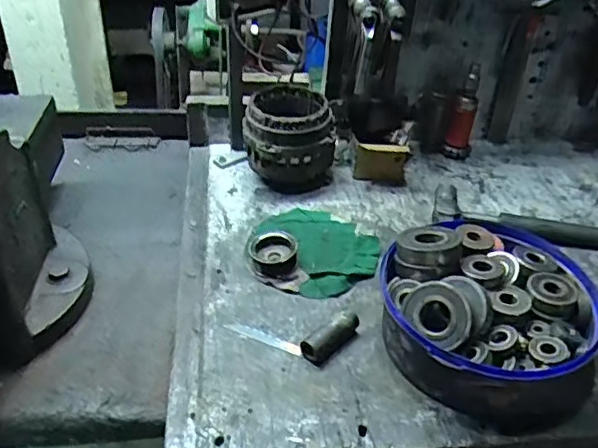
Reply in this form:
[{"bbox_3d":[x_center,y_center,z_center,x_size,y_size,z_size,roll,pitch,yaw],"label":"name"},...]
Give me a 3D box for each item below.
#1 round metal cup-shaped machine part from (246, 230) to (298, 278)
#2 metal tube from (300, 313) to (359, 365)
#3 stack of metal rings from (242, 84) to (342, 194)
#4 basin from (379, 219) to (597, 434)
[{"bbox_3d":[-0.034,0.040,0.732,0.063,0.038,0.055,2,37,-3],"label":"round metal cup-shaped machine part"},{"bbox_3d":[0.035,0.123,0.641,0.027,0.029,0.068,33,45,32],"label":"metal tube"},{"bbox_3d":[-0.014,-0.132,0.888,0.134,0.122,0.148,2,37,-3],"label":"stack of metal rings"},{"bbox_3d":[0.203,0.094,0.624,0.216,0.104,0.211,3,37,-2],"label":"basin"}]

